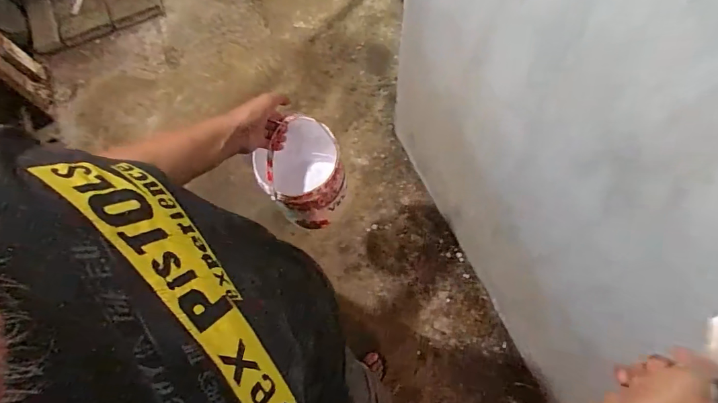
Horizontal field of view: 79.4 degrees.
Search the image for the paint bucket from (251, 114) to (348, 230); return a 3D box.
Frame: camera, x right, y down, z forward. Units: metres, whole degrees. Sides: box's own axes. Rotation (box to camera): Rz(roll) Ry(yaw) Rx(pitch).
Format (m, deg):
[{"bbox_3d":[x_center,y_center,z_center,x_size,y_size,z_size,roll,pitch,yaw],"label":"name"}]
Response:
[{"bbox_3d":[-0.117,-0.054,0.939,0.155,0.219,0.179,-15,71,-5],"label":"paint bucket"}]

